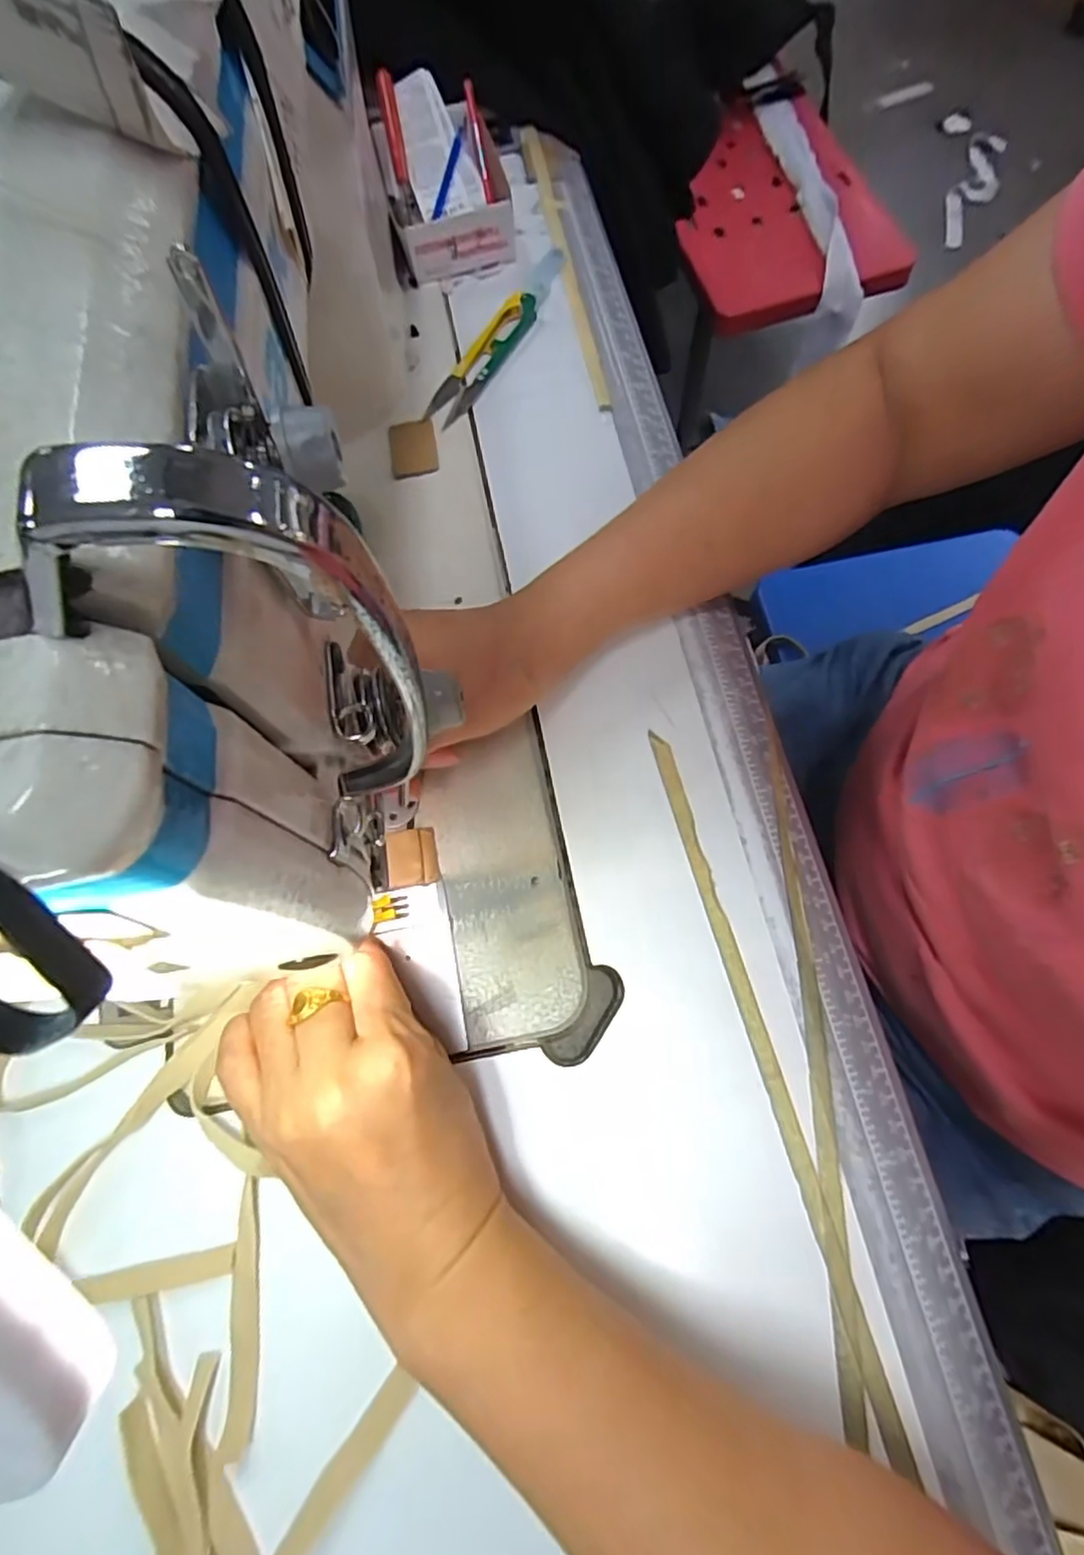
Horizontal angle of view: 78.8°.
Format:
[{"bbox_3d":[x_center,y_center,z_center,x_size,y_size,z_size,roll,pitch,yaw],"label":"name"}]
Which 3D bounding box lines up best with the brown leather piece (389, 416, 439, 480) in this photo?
[{"bbox_3d":[-0.073,-0.187,0.371,0.026,0.004,0.039,-10,71,0],"label":"brown leather piece"}]

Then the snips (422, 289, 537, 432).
[{"bbox_3d":[-0.034,-0.249,0.389,0.024,0.013,0.101,28,76,12],"label":"snips"}]

